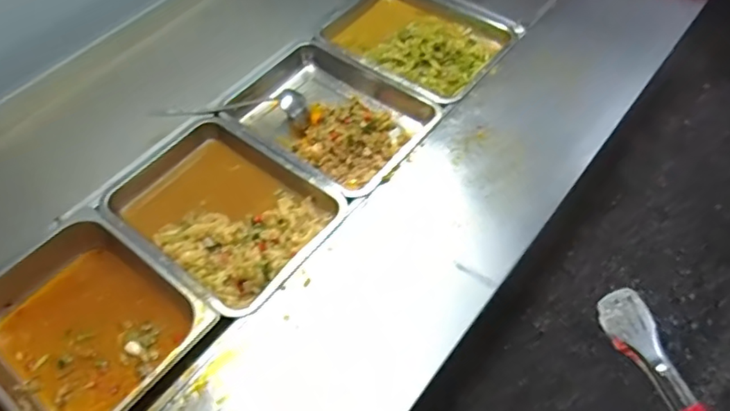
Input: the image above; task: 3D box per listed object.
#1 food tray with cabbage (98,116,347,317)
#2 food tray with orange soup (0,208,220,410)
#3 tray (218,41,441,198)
[{"bbox_3d":[-0.230,0.013,0.916,0.345,0.084,0.250,31,61,23],"label":"food tray with cabbage"},{"bbox_3d":[-0.402,0.172,0.805,0.311,0.090,0.248,32,61,24],"label":"food tray with orange soup"},{"bbox_3d":[-0.074,-0.165,1.015,0.360,0.065,0.246,32,61,23],"label":"tray"}]

